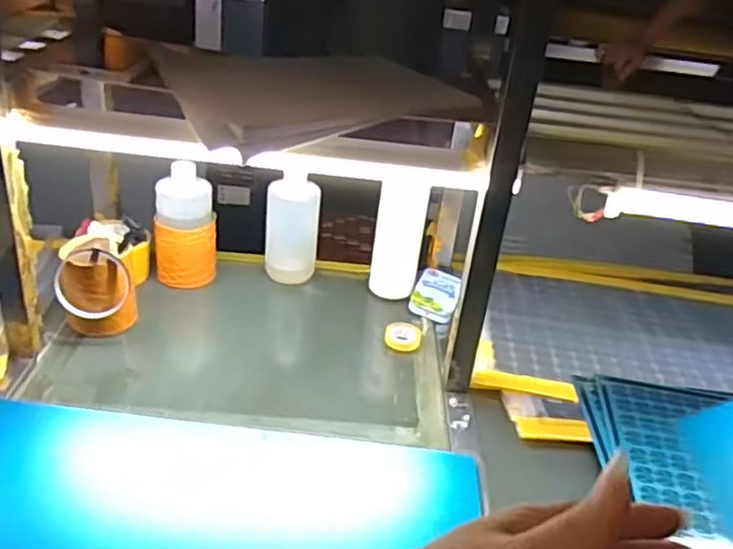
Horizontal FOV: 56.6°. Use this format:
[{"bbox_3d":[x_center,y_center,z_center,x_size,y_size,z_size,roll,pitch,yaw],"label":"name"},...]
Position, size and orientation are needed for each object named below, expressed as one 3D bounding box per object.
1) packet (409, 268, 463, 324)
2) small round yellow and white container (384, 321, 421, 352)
[{"bbox_3d":[0.101,0.028,0.975,0.061,0.022,0.106,14,31,13],"label":"packet"},{"bbox_3d":[0.048,0.079,0.887,0.047,0.016,0.048,5,30,-3],"label":"small round yellow and white container"}]

